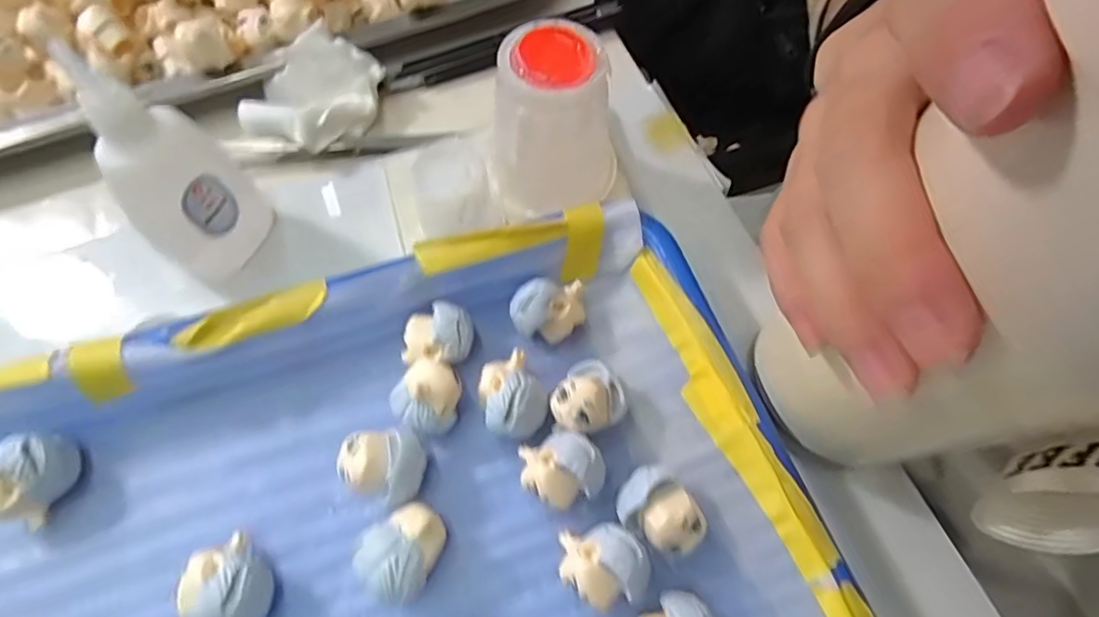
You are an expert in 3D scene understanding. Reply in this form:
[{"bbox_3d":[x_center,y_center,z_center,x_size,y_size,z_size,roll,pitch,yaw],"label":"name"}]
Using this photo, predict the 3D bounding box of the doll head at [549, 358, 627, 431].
[{"bbox_3d":[0.012,0.032,0.204,0.025,0.020,0.025,1,64,-2],"label":"doll head"}]

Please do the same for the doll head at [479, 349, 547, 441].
[{"bbox_3d":[-0.014,0.032,0.206,0.022,0.023,0.029,-15,65,-9],"label":"doll head"}]

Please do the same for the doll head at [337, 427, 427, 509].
[{"bbox_3d":[-0.056,0.054,0.192,0.024,0.023,0.025,1,64,-2],"label":"doll head"}]

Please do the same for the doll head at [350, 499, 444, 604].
[{"bbox_3d":[-0.047,0.076,0.180,0.024,0.022,0.028,20,65,8],"label":"doll head"}]

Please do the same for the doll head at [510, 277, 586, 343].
[{"bbox_3d":[0.000,0.000,0.221,0.027,0.021,0.024,0,64,-2],"label":"doll head"}]

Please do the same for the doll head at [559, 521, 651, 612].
[{"bbox_3d":[0.017,0.082,0.182,0.025,0.022,0.023,-9,65,-7],"label":"doll head"}]

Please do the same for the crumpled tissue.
[{"bbox_3d":[-0.108,-0.101,0.266,0.049,0.030,0.056,20,65,8],"label":"crumpled tissue"}]

